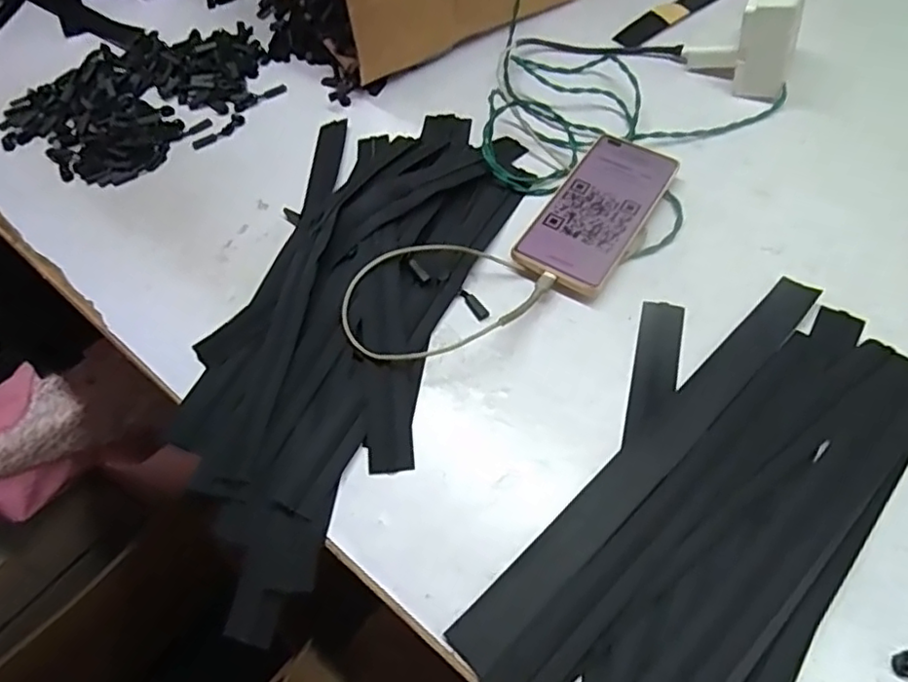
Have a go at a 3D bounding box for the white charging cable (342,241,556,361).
[{"bbox_3d":[-0.009,-0.034,0.476,0.147,0.033,0.099,-33,60,-16],"label":"white charging cable"}]

